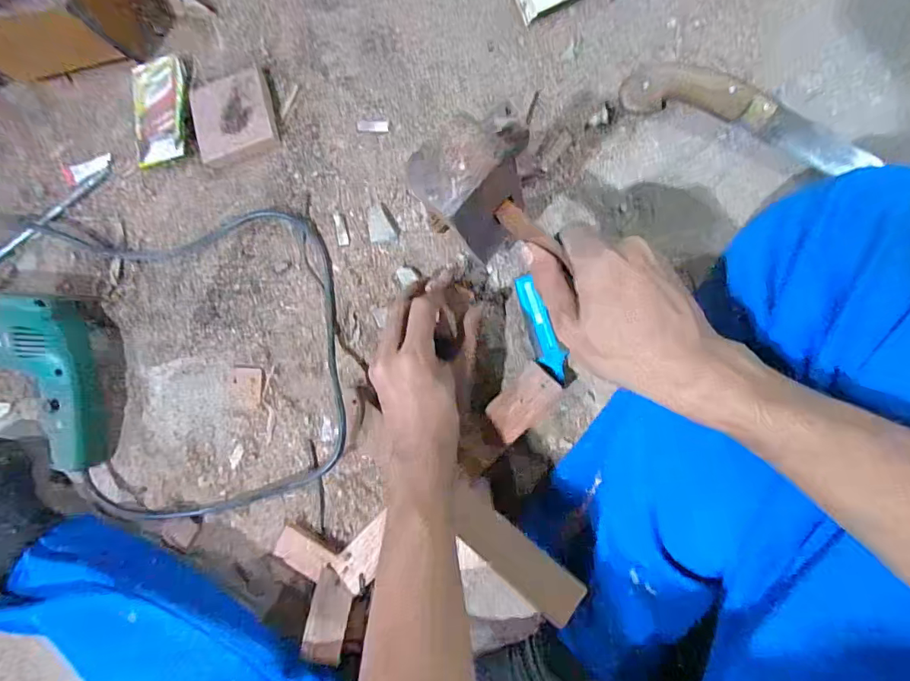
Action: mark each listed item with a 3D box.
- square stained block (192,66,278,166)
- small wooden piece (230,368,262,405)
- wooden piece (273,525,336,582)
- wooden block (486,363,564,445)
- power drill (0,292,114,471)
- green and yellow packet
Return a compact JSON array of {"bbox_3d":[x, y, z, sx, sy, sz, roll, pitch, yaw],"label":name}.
[{"bbox_3d":[-0.215,-0.219,0.452,0.078,0.015,0.078,-13,87,10],"label":"square stained block"},{"bbox_3d":[-0.208,0.046,0.464,0.036,0.005,0.037,0,89,10],"label":"small wooden piece"},{"bbox_3d":[-0.147,0.209,0.454,0.065,0.005,0.033,18,85,24],"label":"wooden piece"},{"bbox_3d":[0.059,0.054,0.405,0.065,0.029,0.037,-45,82,7],"label":"wooden block"},{"bbox_3d":[-0.447,0.041,0.468,0.188,0.061,0.178,1,89,10],"label":"power drill"},{"bbox_3d":[-0.296,-0.234,0.471,0.064,0.016,0.104,0,89,10],"label":"green and yellow packet"}]

